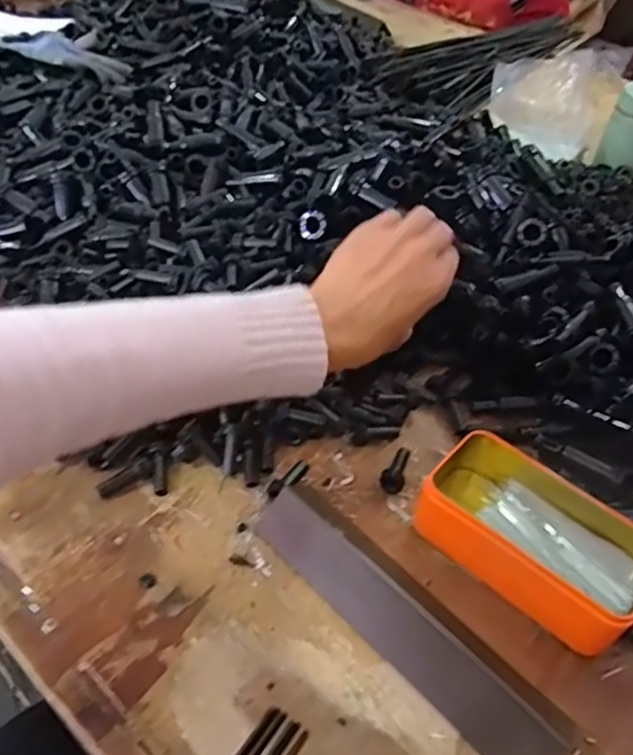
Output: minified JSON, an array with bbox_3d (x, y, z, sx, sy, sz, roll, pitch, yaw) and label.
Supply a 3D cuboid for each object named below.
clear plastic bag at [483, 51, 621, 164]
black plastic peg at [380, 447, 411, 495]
[{"bbox_3d":[0.285,-0.339,0.774,0.075,0.116,0.140,-22,53,-25],"label":"clear plastic bag"},{"bbox_3d":[0.061,0.067,0.479,0.017,0.012,0.041,20,48,12],"label":"black plastic peg"}]

